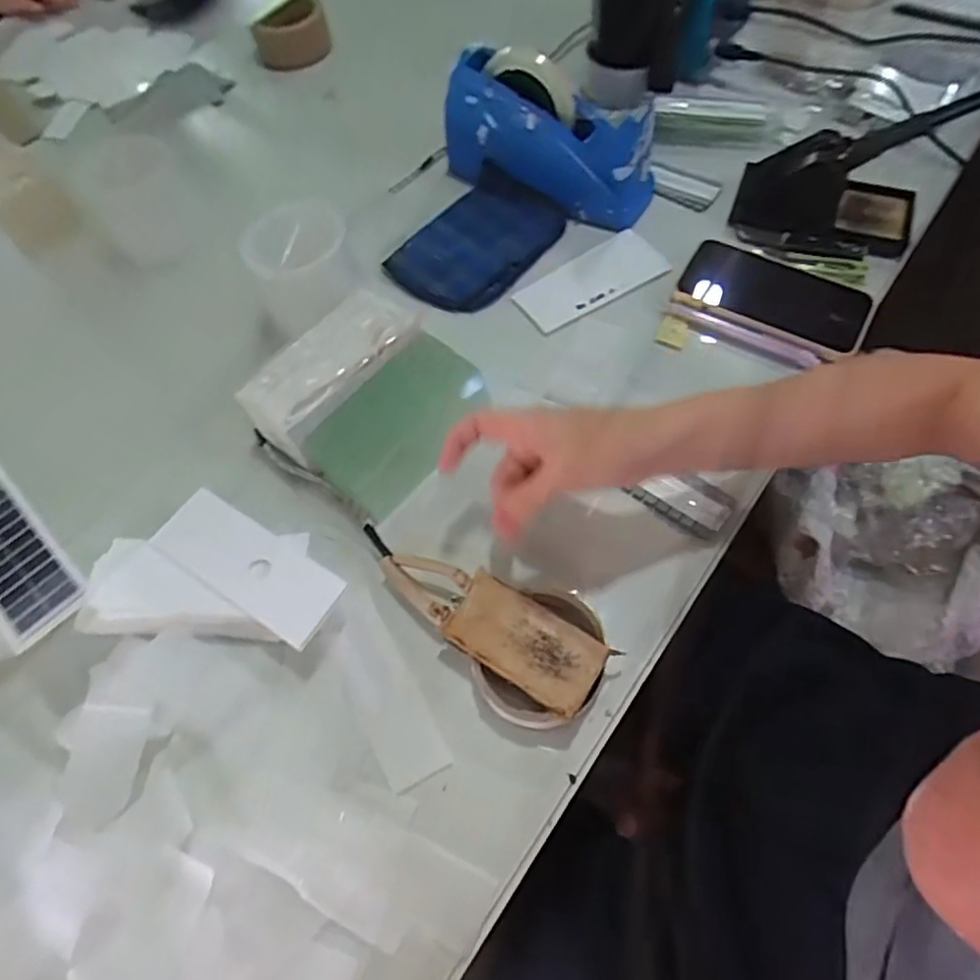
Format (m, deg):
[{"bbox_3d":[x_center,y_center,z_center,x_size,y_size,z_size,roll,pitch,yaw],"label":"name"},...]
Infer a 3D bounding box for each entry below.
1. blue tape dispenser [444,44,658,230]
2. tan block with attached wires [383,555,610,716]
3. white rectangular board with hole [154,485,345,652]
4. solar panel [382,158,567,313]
[{"bbox_3d":[0.052,-0.333,0.589,0.207,0.104,0.064,19,65,13],"label":"blue tape dispenser"},{"bbox_3d":[-0.004,0.090,0.427,0.165,0.037,0.054,28,67,17],"label":"tan block with attached wires"},{"bbox_3d":[-0.170,0.050,0.439,0.142,0.006,0.053,28,68,19],"label":"white rectangular board with hole"},{"bbox_3d":[-0.009,-0.239,0.605,0.106,0.016,0.160,38,76,11],"label":"solar panel"}]

